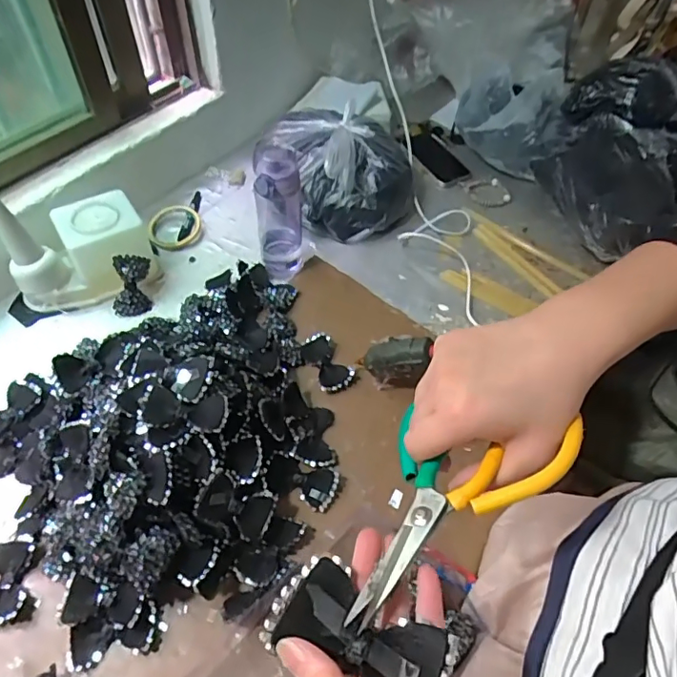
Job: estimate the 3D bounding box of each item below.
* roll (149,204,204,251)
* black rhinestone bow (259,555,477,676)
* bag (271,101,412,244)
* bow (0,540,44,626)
[{"bbox_3d":[-0.290,-0.199,0.948,0.092,0.022,0.091,1,54,-1],"label":"roll"},{"bbox_3d":[0.013,0.150,0.270,0.095,0.012,0.053,18,55,20],"label":"black rhinestone bow"},{"bbox_3d":[0.015,-0.309,0.982,0.228,0.146,0.240,-9,54,-9],"label":"bag"},{"bbox_3d":[-0.368,0.274,0.597,0.058,0.029,0.084,2,54,-1],"label":"bow"}]

